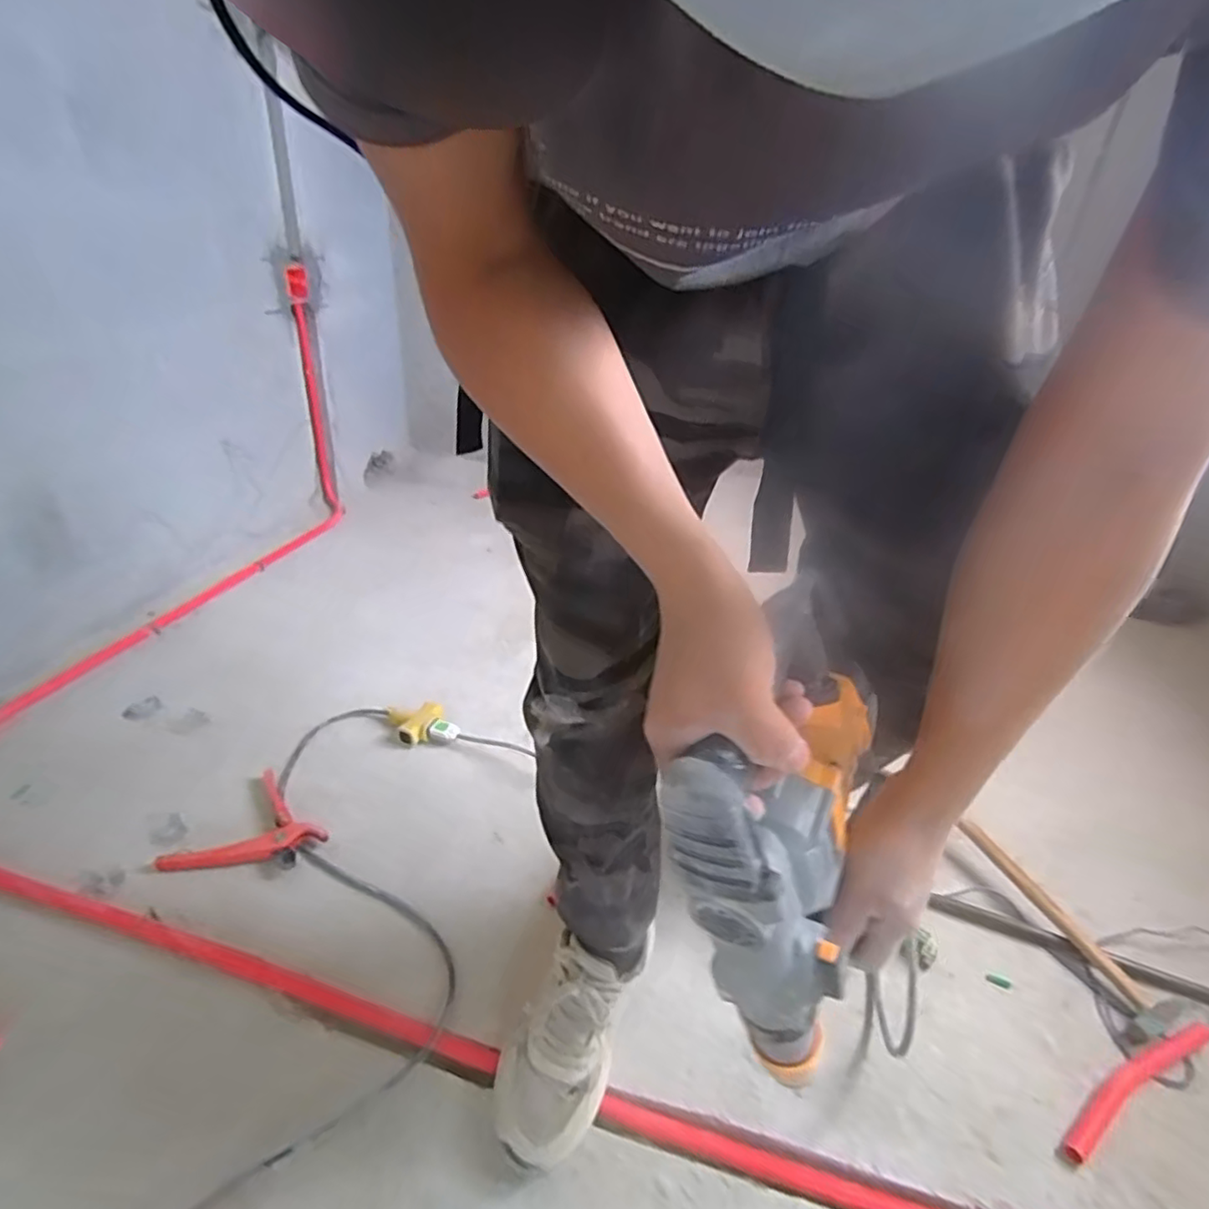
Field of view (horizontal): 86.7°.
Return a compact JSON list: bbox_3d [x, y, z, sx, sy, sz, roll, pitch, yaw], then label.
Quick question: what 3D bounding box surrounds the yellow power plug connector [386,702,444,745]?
[{"bbox_3d":[-0.331,0.209,1.123,0.093,0.037,0.083,-5,31,-15],"label":"yellow power plug connector"}]

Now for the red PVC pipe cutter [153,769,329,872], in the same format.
[{"bbox_3d":[-0.498,0.328,0.910,0.162,0.021,0.184,17,31,21],"label":"red PVC pipe cutter"}]

